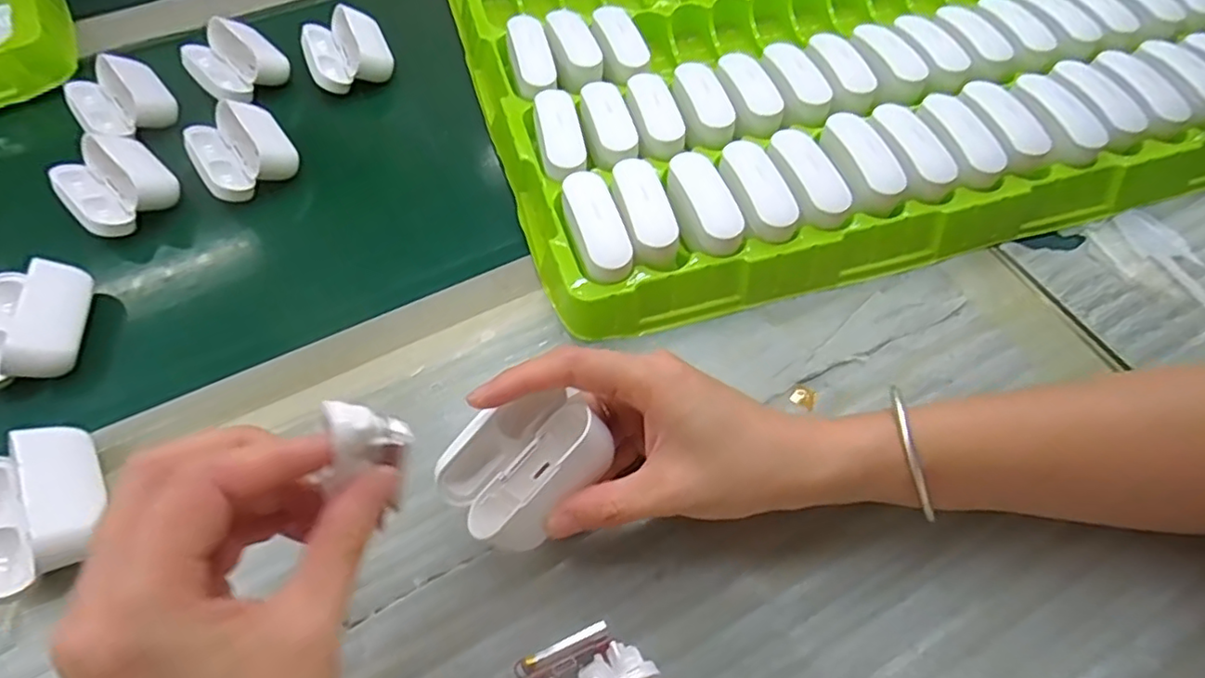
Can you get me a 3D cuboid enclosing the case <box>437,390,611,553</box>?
[{"bbox_3d":[-0.031,0.050,0.253,0.065,0.032,0.050,-40,91,-5],"label":"case"}]

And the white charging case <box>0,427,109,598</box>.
[{"bbox_3d":[-0.244,0.071,0.262,0.049,0.027,0.064,-25,64,-15],"label":"white charging case"}]

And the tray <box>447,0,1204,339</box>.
[{"bbox_3d":[0.203,-0.253,0.442,0.576,0.041,0.417,-15,62,-10],"label":"tray"}]

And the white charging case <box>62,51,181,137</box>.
[{"bbox_3d":[-0.313,-0.159,0.396,0.053,0.024,0.060,-36,68,-20],"label":"white charging case"}]

